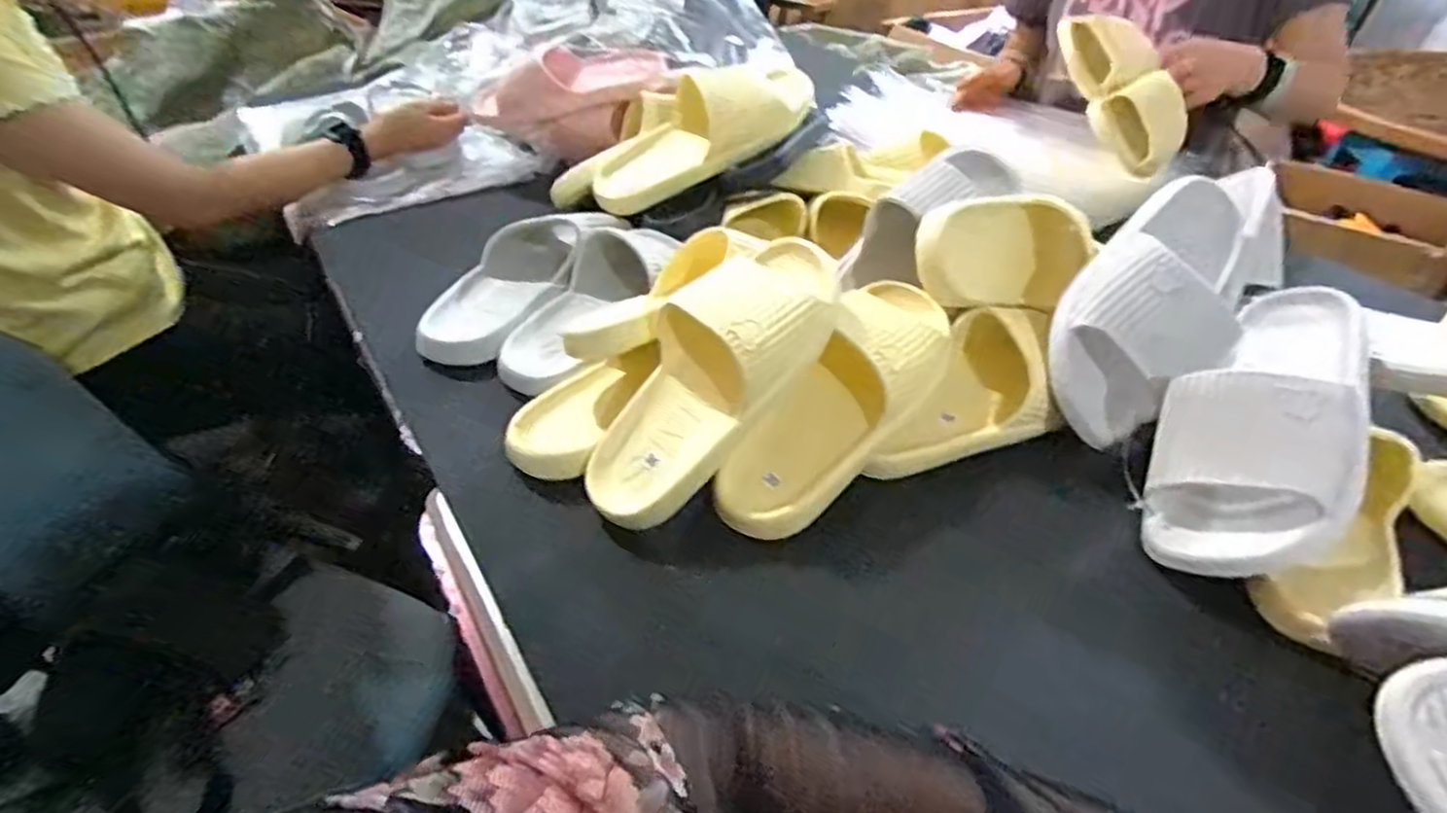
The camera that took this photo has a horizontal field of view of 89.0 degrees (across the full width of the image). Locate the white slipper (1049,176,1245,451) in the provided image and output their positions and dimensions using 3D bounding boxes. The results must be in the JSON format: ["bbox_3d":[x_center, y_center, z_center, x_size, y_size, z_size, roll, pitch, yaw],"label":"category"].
[{"bbox_3d":[0.339,-0.083,0.569,0.116,0.072,0.256,28,66,29],"label":"white slipper"}]

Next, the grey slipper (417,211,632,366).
[{"bbox_3d":[-0.201,-0.117,0.694,0.100,0.064,0.235,16,43,18],"label":"grey slipper"}]

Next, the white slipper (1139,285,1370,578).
[{"bbox_3d":[0.378,-0.005,0.508,0.111,0.073,0.275,27,60,28],"label":"white slipper"}]

